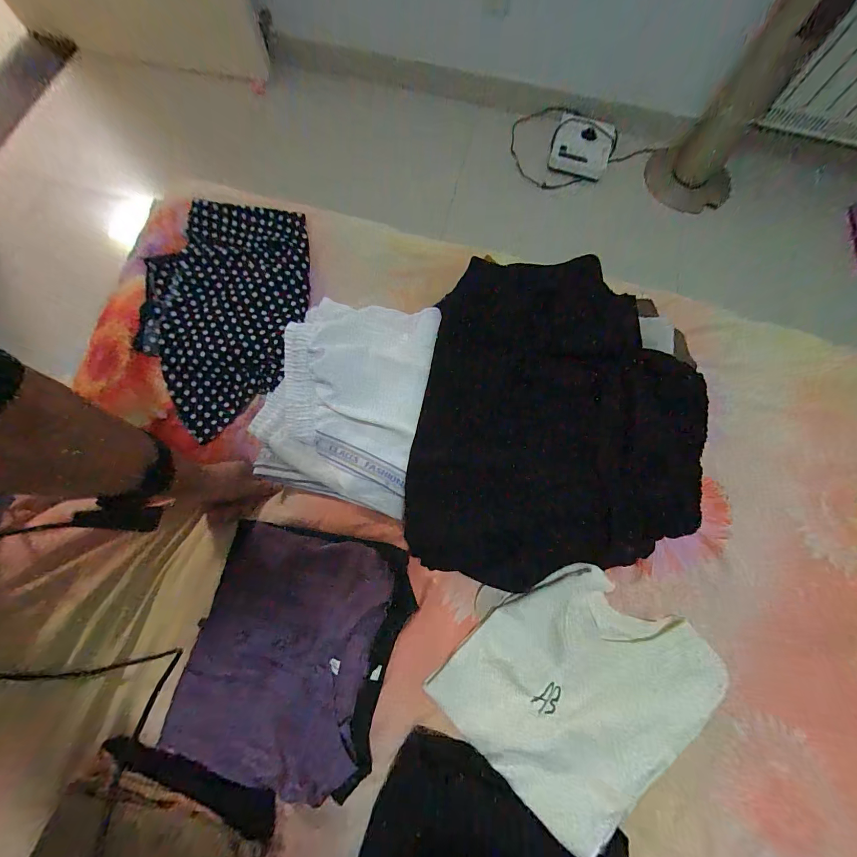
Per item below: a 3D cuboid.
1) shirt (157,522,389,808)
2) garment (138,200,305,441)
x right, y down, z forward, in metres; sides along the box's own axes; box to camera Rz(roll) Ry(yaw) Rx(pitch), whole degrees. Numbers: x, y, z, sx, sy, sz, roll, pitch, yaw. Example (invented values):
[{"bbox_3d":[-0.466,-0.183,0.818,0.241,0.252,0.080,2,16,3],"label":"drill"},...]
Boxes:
[{"bbox_3d":[-0.165,0.254,0.431,0.212,0.045,0.250,10,74,1],"label":"shirt"},{"bbox_3d":[-0.291,-0.162,0.537,0.230,0.053,0.342,-1,74,-2],"label":"garment"}]

